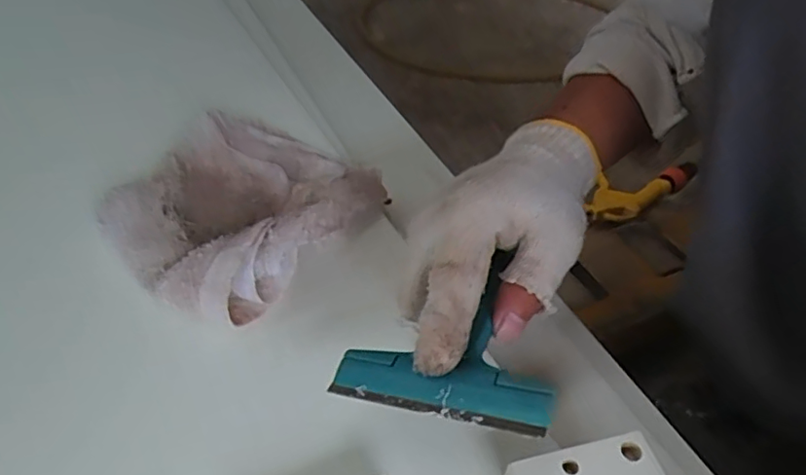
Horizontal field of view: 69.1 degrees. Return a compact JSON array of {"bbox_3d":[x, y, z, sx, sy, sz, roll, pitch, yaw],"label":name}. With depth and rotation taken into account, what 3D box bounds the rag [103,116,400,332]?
[{"bbox_3d":[-0.110,-0.027,0.399,0.149,0.041,0.168,28,51,23],"label":"rag"}]

